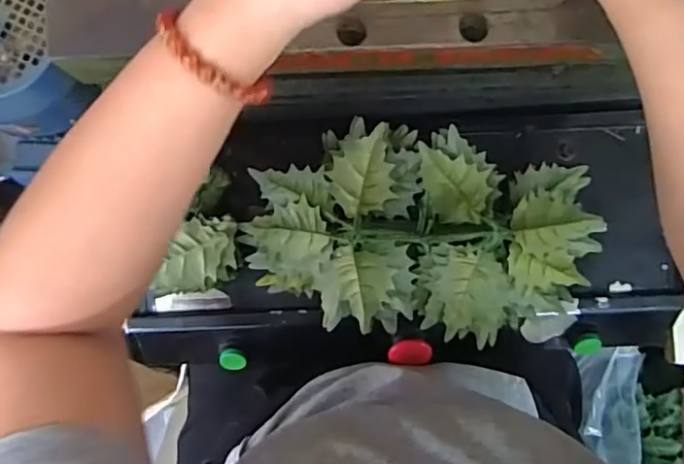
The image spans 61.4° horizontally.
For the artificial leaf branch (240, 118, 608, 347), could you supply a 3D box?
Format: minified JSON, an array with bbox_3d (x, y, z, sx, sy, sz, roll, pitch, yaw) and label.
[{"bbox_3d":[0.070,0.000,0.483,0.296,0.056,0.175,5,89,0],"label":"artificial leaf branch"}]

